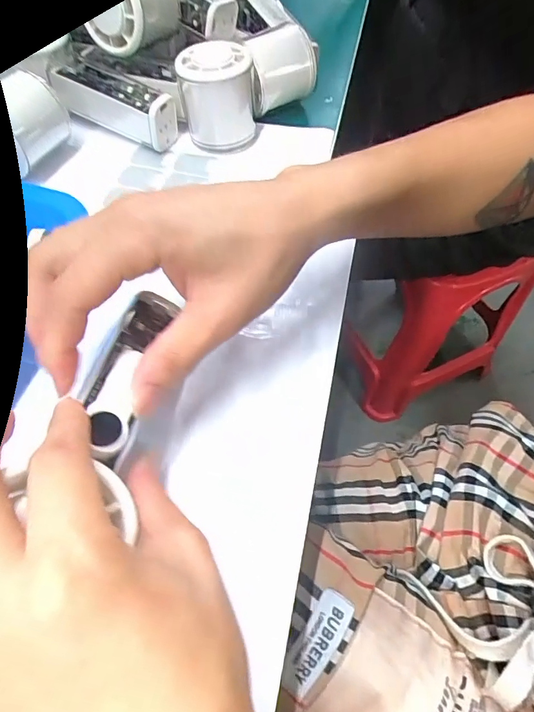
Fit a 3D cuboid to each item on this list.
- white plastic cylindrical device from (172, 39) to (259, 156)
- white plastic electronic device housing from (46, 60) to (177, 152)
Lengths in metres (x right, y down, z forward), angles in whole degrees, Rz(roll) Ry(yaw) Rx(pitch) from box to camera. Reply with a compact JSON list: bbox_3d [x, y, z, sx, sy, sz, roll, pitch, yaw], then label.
[{"bbox_3d":[-0.038,-0.200,0.335,0.058,0.064,0.051,-5,59,-2],"label":"white plastic cylindrical device"},{"bbox_3d":[-0.122,-0.204,0.341,0.102,0.042,0.029,22,61,14],"label":"white plastic electronic device housing"}]

